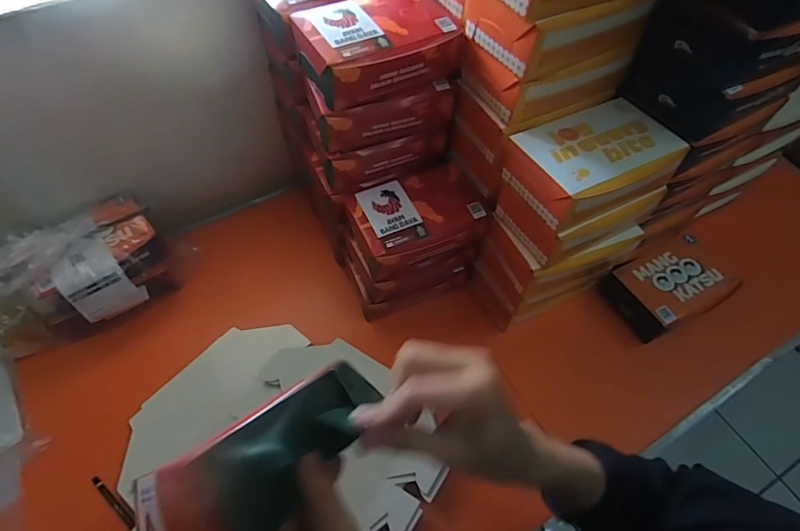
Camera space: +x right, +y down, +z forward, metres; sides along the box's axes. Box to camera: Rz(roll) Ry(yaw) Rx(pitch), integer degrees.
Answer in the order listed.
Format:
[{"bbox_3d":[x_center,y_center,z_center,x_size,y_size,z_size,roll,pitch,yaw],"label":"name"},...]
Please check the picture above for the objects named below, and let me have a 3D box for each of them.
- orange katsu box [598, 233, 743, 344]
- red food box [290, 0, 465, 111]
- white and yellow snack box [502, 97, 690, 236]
[{"bbox_3d":[0.425,0.034,0.731,0.179,0.063,0.116,-23,60,-14],"label":"orange katsu box"},{"bbox_3d":[-0.028,-0.265,0.557,0.184,0.060,0.121,-27,61,-16],"label":"red food box"},{"bbox_3d":[0.224,-0.124,0.542,0.169,0.061,0.117,-23,60,-14],"label":"white and yellow snack box"}]

